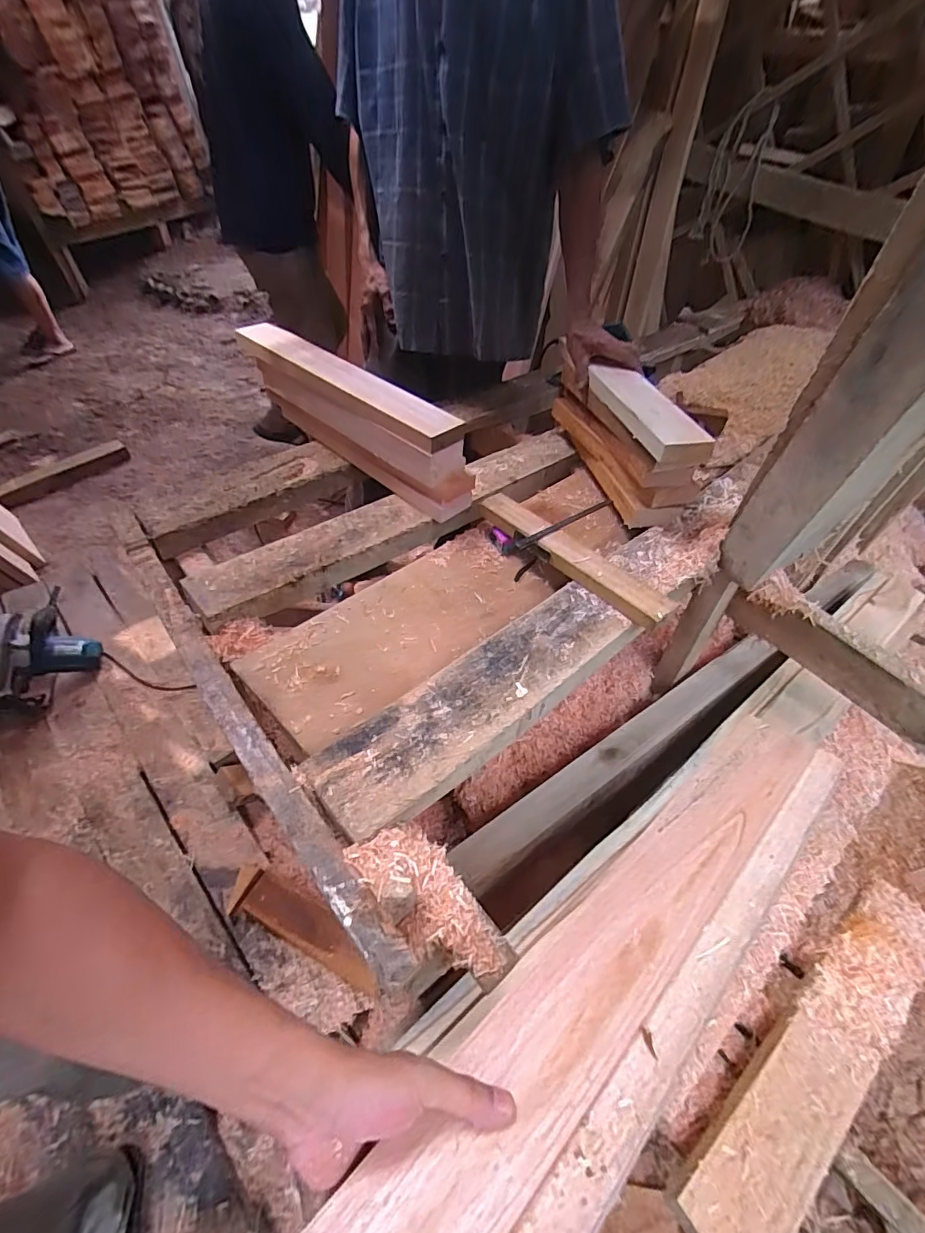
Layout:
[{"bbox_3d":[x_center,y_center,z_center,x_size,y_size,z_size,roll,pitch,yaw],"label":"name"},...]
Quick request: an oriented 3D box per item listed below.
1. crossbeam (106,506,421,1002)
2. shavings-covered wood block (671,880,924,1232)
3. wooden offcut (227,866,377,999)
[{"bbox_3d":[-0.314,0.082,0.645,0.044,0.061,0.814,-31,53,-26],"label":"crossbeam"},{"bbox_3d":[0.621,0.724,0.853,0.711,0.047,0.145,-29,52,-25],"label":"shavings-covered wood block"},{"bbox_3d":[-0.307,0.598,0.991,0.347,0.040,0.097,17,48,17],"label":"wooden offcut"}]

